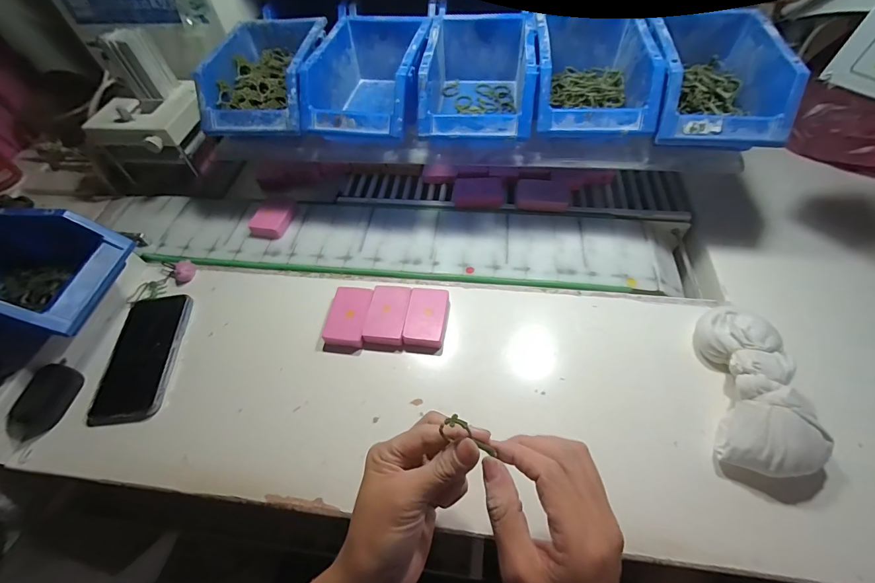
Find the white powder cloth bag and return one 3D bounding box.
[{"bbox_3d":[0.303,0.089,0.355,0.081,0.050,0.165,10,58,10],"label":"white powder cloth bag"}]

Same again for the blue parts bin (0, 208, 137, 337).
[{"bbox_3d":[-0.455,-0.022,0.402,0.194,0.072,0.123,4,56,7],"label":"blue parts bin"}]

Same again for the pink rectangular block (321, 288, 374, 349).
[{"bbox_3d":[-0.101,0.028,0.433,0.046,0.018,0.070,5,58,7],"label":"pink rectangular block"}]

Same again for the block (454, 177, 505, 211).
[{"bbox_3d":[0.060,-0.140,0.531,0.071,0.020,0.049,3,57,5],"label":"block"}]

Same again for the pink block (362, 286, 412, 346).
[{"bbox_3d":[-0.055,0.028,0.428,0.043,0.019,0.069,6,58,7],"label":"pink block"}]

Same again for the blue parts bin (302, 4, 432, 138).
[{"bbox_3d":[-0.081,-0.257,0.464,0.124,0.078,0.181,7,57,9],"label":"blue parts bin"}]

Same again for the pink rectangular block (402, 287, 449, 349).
[{"bbox_3d":[-0.011,0.029,0.425,0.043,0.021,0.069,6,58,7],"label":"pink rectangular block"}]

